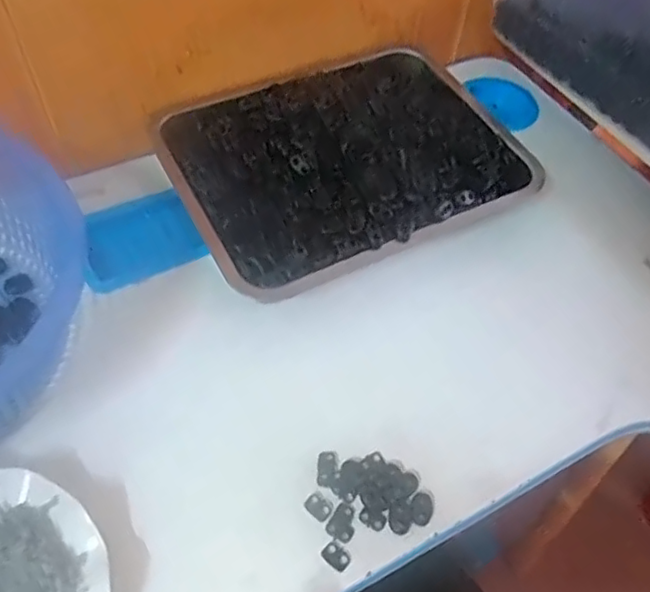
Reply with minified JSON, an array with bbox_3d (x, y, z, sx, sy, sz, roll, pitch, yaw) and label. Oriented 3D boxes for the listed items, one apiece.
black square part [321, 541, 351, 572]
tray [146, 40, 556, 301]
[{"bbox_3d":[0.008,0.171,0.402,0.019,0.004,0.013,38,60,20],"label":"black square part"},{"bbox_3d":[0.022,-0.134,0.557,0.310,0.052,0.230,-20,59,-18],"label":"tray"}]

